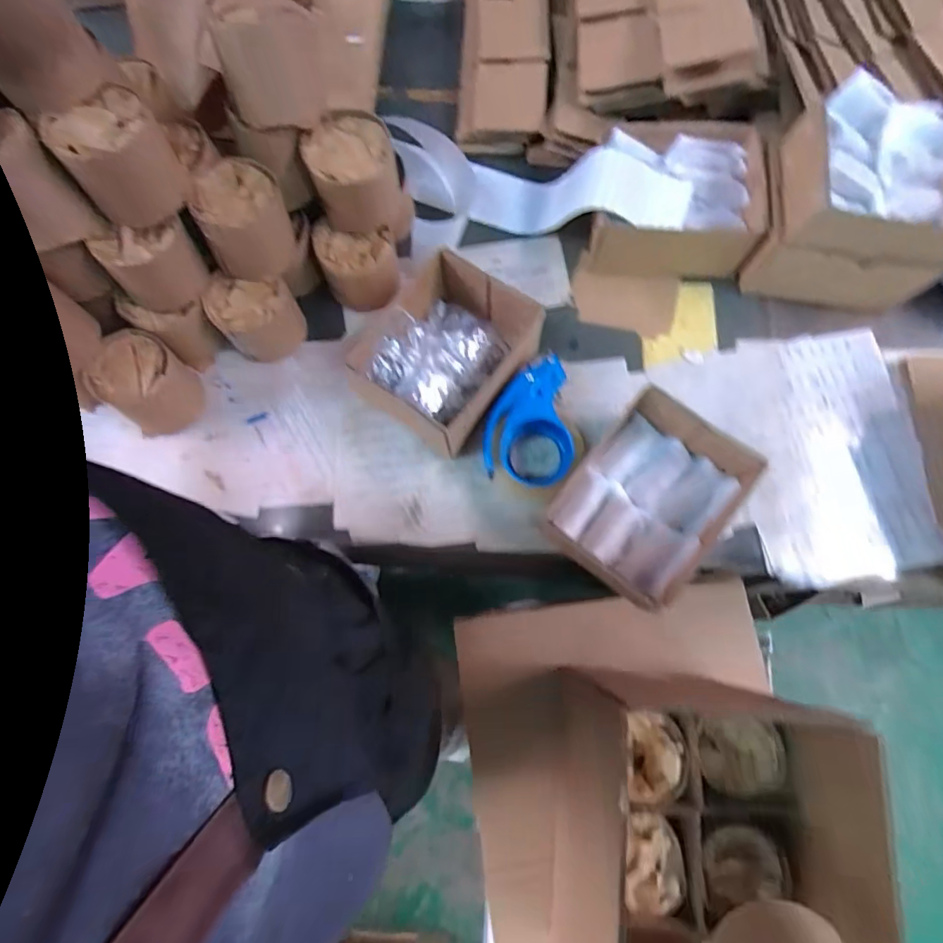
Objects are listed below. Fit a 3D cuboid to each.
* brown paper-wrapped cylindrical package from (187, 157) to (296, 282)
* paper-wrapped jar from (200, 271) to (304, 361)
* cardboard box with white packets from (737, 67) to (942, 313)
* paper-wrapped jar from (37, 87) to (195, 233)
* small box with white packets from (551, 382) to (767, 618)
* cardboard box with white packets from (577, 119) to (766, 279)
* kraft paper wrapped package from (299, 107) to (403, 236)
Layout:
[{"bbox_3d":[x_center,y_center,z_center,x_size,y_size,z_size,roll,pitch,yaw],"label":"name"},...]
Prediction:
[{"bbox_3d":[-0.250,-0.284,0.594,0.087,0.082,0.094,0,77,1],"label":"brown paper-wrapped cylindrical package"},{"bbox_3d":[-0.260,-0.183,0.645,0.093,0.075,0.079,-7,77,-1],"label":"paper-wrapped jar"},{"bbox_3d":[0.446,-0.305,0.616,0.204,0.150,0.159,6,77,2],"label":"cardboard box with white packets"},{"bbox_3d":[-0.338,-0.299,0.516,0.093,0.073,0.098,0,77,1],"label":"paper-wrapped jar"},{"bbox_3d":[0.184,0.031,0.567,0.153,0.088,0.180,38,80,9],"label":"small box with white packets"},{"bbox_3d":[0.243,-0.345,0.669,0.216,0.090,0.174,7,77,2],"label":"cardboard box with white packets"},{"bbox_3d":[-0.130,-0.333,0.602,0.096,0.086,0.094,-7,77,-1],"label":"kraft paper wrapped package"}]

